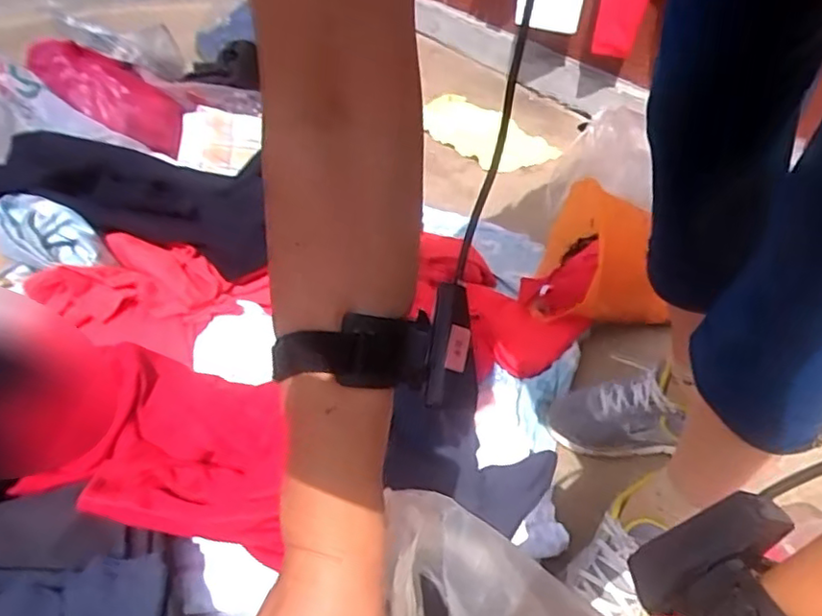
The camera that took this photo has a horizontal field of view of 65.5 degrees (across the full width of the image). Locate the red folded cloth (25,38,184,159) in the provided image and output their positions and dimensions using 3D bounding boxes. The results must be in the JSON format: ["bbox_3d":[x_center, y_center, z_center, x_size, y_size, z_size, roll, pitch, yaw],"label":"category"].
[{"bbox_3d":[-0.652,-0.470,1.374,0.371,0.067,0.146,33,40,-5],"label":"red folded cloth"}]

